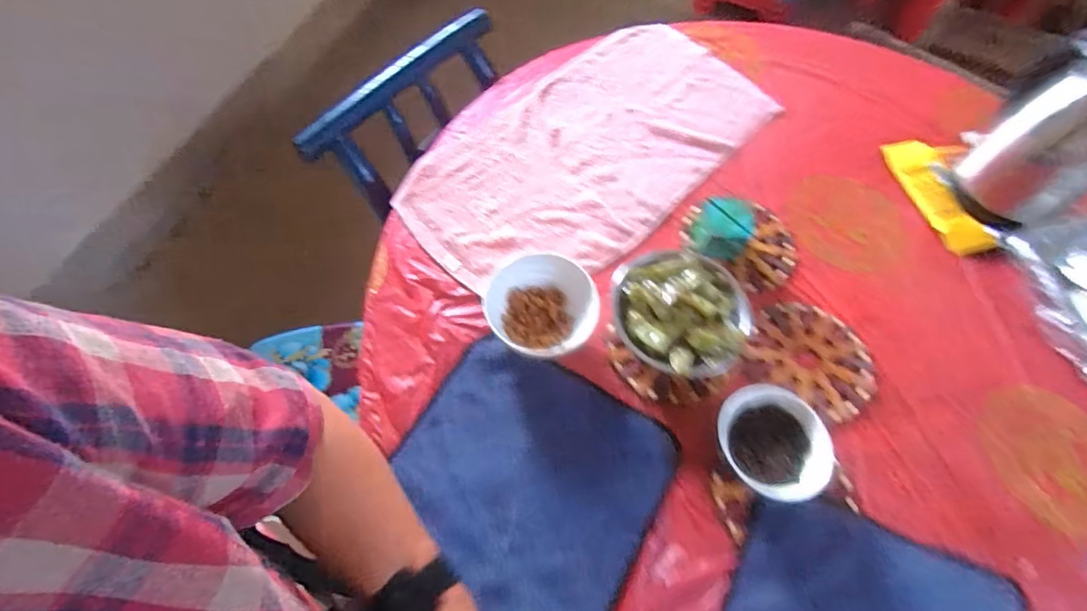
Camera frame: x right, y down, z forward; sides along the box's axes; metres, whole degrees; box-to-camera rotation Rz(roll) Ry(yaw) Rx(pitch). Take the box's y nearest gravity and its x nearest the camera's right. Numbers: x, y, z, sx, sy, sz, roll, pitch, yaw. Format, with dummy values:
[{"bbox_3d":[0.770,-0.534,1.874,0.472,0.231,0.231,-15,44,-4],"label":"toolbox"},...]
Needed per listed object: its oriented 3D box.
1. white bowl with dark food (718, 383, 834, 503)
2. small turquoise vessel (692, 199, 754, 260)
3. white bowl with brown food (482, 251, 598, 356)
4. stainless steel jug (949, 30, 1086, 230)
[{"bbox_3d":[0.257,0.159,0.608,0.103,0.071,0.123,-7,63,-5],"label":"white bowl with dark food"},{"bbox_3d":[0.250,-0.109,0.744,0.066,0.075,0.061,1,63,-1],"label":"small turquoise vessel"},{"bbox_3d":[-0.003,0.007,0.688,0.140,0.052,0.135,1,63,-1],"label":"white bowl with brown food"},{"bbox_3d":[0.689,-0.219,0.733,0.136,0.226,0.147,-37,64,-19],"label":"stainless steel jug"}]

